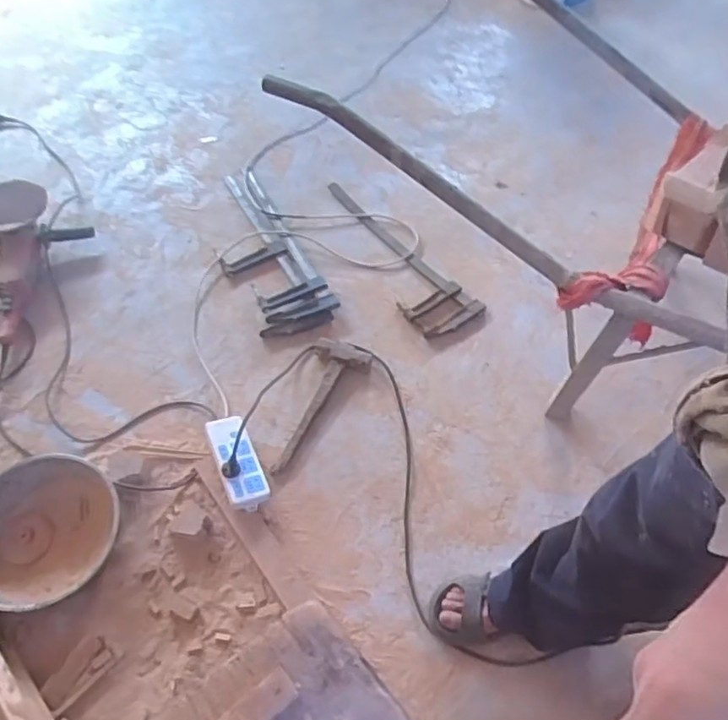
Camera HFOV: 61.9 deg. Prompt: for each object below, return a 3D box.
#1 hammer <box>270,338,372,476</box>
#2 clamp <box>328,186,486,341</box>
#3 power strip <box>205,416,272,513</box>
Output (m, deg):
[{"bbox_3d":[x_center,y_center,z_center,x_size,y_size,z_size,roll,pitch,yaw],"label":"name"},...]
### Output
[{"bbox_3d":[-0.083,0.095,1.291,0.130,0.035,0.346,14,58,6],"label":"hammer"},{"bbox_3d":[0.063,-0.263,1.540,0.169,0.027,0.539,-33,65,-21],"label":"clamp"},{"bbox_3d":[-0.248,0.196,1.189,0.079,0.058,0.195,-20,58,-13],"label":"power strip"}]

